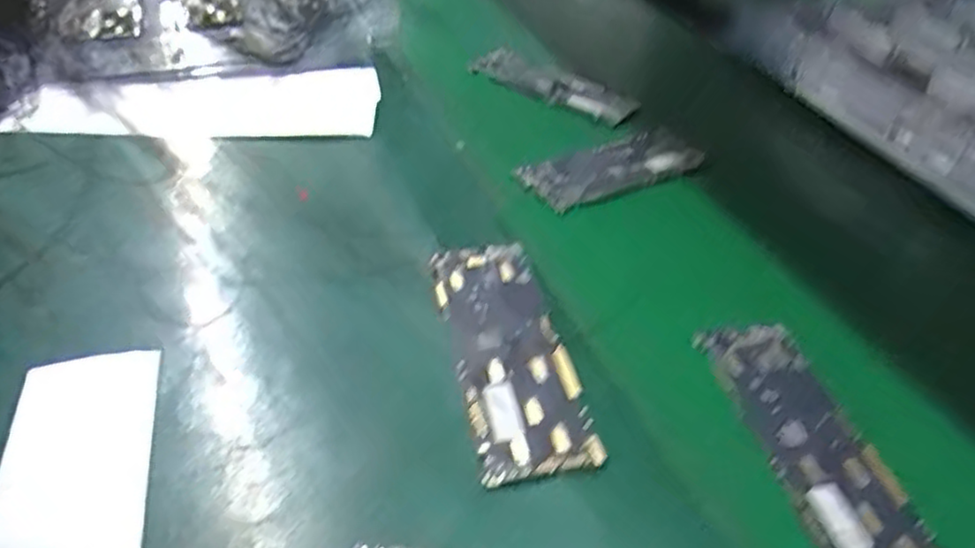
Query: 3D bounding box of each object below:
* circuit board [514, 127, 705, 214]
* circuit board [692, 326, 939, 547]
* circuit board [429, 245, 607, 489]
[{"bbox_3d":[0.079,-0.068,0.437,0.125,0.005,0.049,-19,47,-26],"label":"circuit board"},{"bbox_3d":[0.128,0.066,0.281,0.045,0.006,0.124,-5,42,-12],"label":"circuit board"},{"bbox_3d":[0.008,0.031,0.296,0.045,0.009,0.123,-5,42,-12],"label":"circuit board"}]

